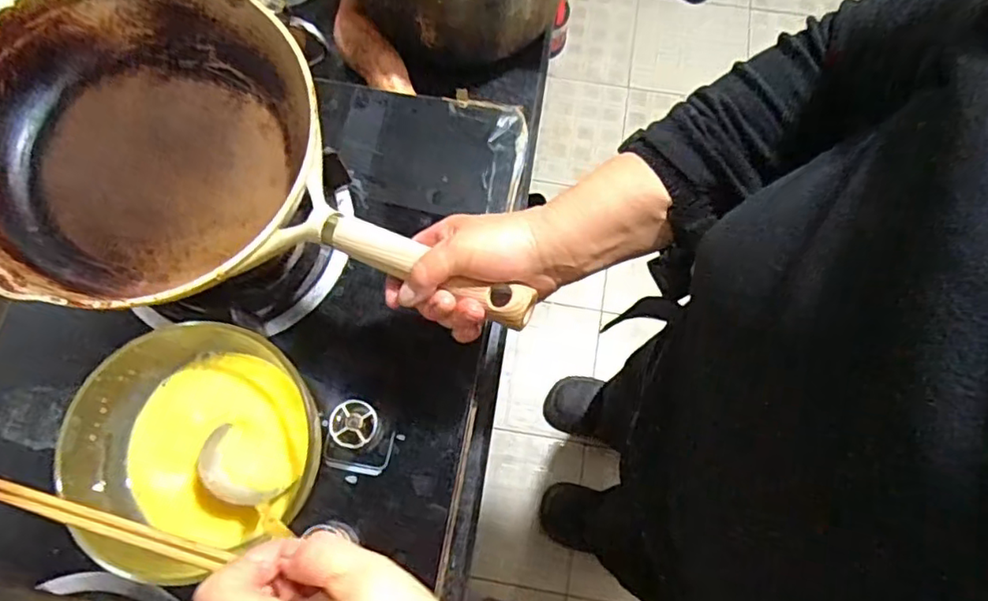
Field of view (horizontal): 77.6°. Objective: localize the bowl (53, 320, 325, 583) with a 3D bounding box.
[{"bbox_3d":[-0.220,0.104,0.460,0.167,0.084,0.166,0,73,1],"label":"bowl"}]

